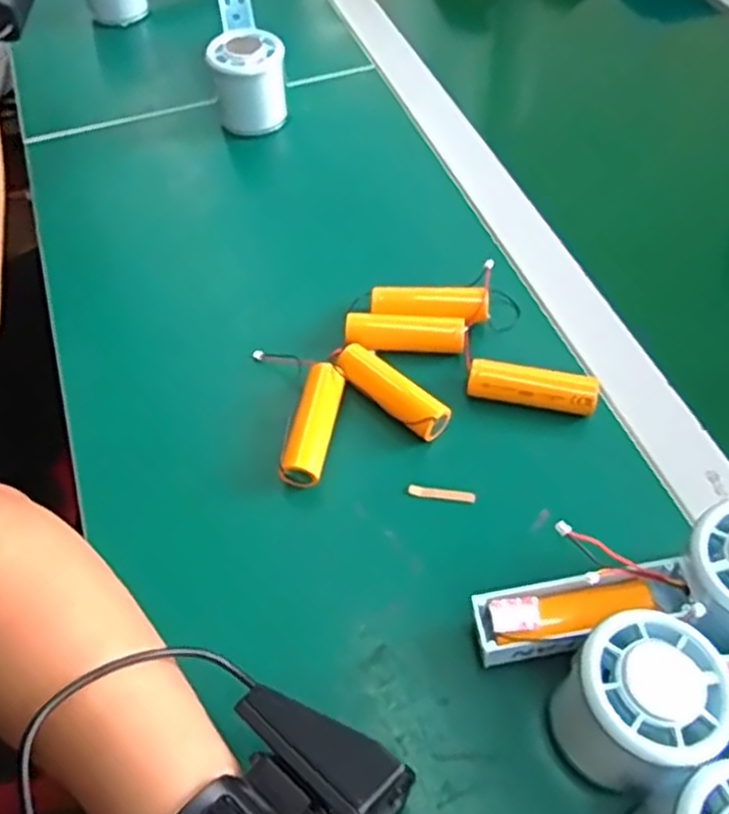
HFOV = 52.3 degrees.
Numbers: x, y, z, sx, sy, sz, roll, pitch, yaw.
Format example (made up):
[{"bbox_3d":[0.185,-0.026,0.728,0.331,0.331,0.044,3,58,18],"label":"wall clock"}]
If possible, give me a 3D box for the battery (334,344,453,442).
[{"bbox_3d":[0.014,-0.008,0.422,0.071,0.021,0.024,35,62,23],"label":"battery"}]

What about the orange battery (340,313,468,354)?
[{"bbox_3d":[0.025,-0.044,0.447,0.071,0.020,0.021,1,55,1],"label":"orange battery"}]

